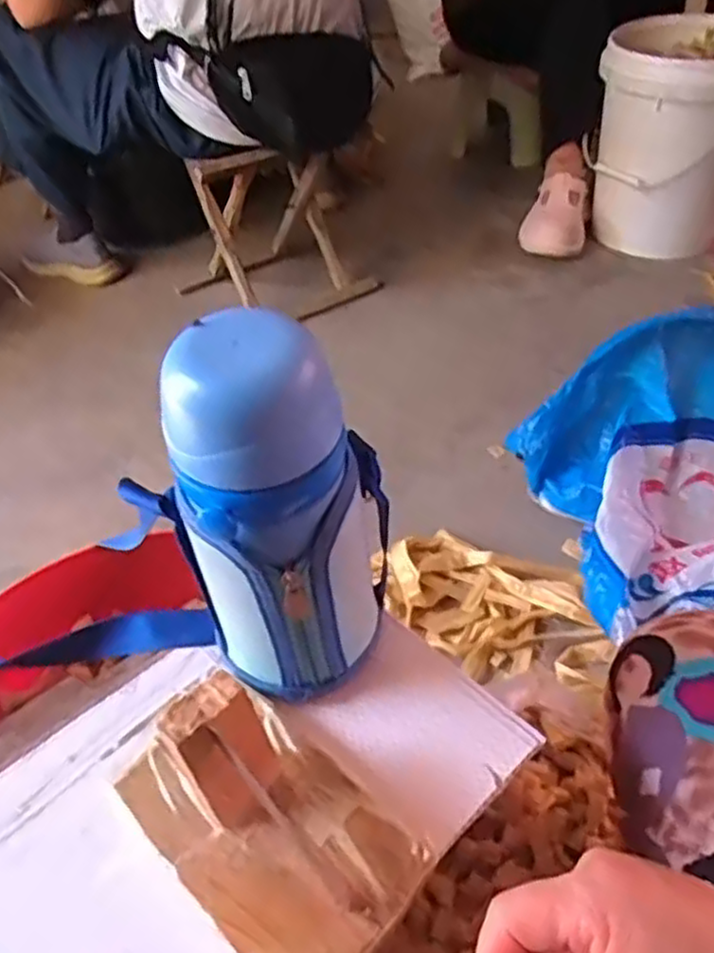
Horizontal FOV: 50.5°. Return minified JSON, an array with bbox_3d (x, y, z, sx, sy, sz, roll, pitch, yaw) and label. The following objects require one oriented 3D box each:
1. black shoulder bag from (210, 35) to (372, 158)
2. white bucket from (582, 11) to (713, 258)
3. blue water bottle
[{"bbox_3d":[-0.096,-0.583,1.154,0.246,0.155,0.085,-18,28,-26],"label":"black shoulder bag"},{"bbox_3d":[0.582,-0.603,1.367,0.262,0.331,0.263,28,53,30],"label":"white bucket"},{"bbox_3d":[-0.044,0.017,0.373,0.093,0.195,0.095,17,48,22],"label":"blue water bottle"}]

